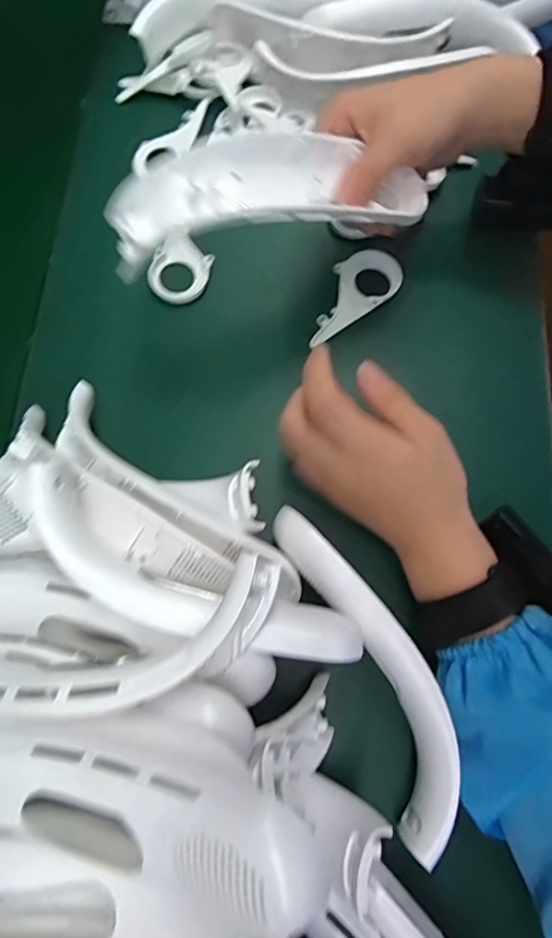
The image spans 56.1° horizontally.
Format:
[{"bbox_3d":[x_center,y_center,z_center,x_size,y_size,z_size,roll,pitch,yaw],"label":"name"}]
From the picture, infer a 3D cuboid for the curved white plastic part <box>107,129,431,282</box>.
[{"bbox_3d":[0.004,-0.166,0.317,0.204,0.046,0.051,-13,75,-12],"label":"curved white plastic part"}]

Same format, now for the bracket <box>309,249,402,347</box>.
[{"bbox_3d":[0.059,-0.131,0.399,0.048,0.008,0.095,34,77,9],"label":"bracket"}]

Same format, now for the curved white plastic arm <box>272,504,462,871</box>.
[{"bbox_3d":[0.056,0.109,0.298,0.047,0.027,0.192,-23,76,-6],"label":"curved white plastic arm"}]

